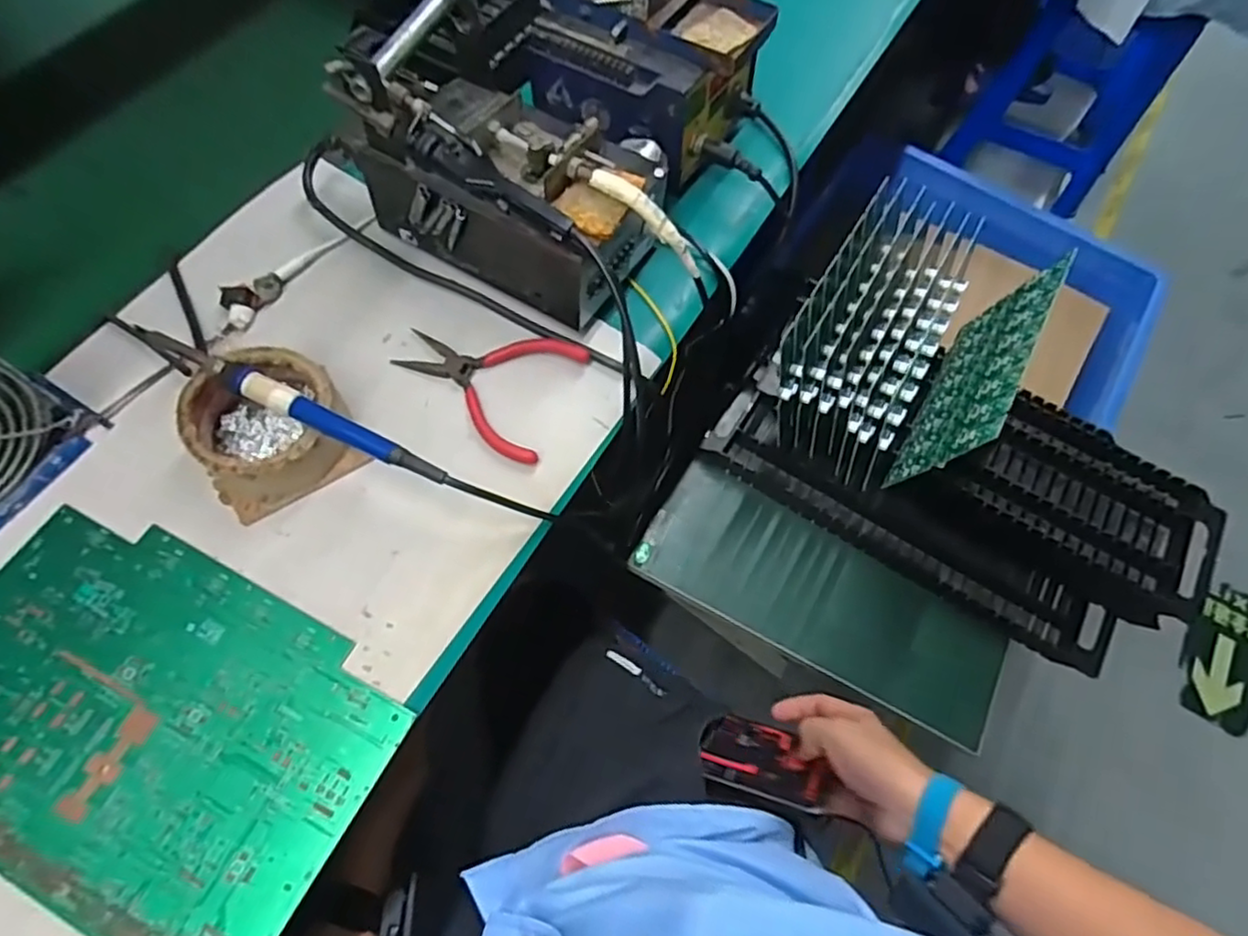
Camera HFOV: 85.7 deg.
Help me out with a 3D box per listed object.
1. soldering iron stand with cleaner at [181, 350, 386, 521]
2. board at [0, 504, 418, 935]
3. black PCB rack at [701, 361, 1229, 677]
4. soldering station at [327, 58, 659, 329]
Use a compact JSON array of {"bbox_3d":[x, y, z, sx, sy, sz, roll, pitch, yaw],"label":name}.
[{"bbox_3d":[-0.218,-0.026,0.412,0.088,0.053,0.080,-33,71,-13],"label":"soldering iron stand with cleaner"},{"bbox_3d":[-0.257,0.135,0.362,0.246,0.006,0.167,29,67,7],"label":"board"},{"bbox_3d":[0.347,0.012,0.718,0.472,0.097,0.211,30,70,12],"label":"black PCB rack"},{"bbox_3d":[-0.072,-0.200,0.454,0.205,0.108,0.132,34,71,13],"label":"soldering station"}]

